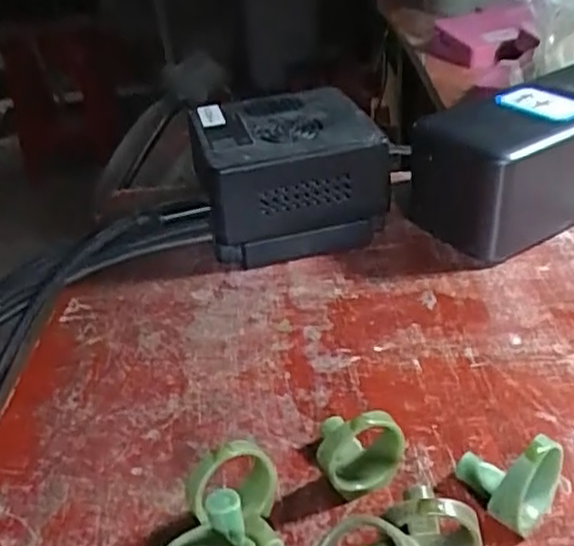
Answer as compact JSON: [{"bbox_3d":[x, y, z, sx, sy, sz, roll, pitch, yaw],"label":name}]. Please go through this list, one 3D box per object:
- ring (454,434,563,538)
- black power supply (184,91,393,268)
[{"bbox_3d":[0.057,0.054,0.171,0.025,0.027,0.018,10,37,22],"label":"ring"},{"bbox_3d":[0.000,-0.046,0.304,0.078,0.052,0.072,-9,34,-5],"label":"black power supply"}]

